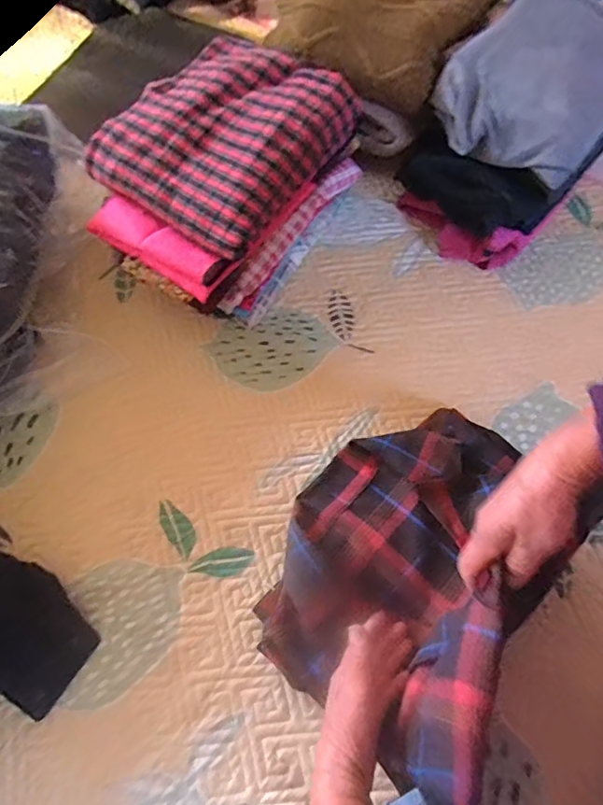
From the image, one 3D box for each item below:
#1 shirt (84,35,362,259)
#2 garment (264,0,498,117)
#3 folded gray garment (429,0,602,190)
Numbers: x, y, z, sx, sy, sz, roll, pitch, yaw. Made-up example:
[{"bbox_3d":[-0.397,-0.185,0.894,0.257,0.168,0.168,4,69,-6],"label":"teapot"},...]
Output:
[{"bbox_3d":[-0.083,-0.294,0.580,0.216,0.055,0.231,34,69,12],"label":"shirt"},{"bbox_3d":[0.107,-0.487,0.654,0.224,0.072,0.256,32,69,11],"label":"garment"},{"bbox_3d":[0.286,-0.382,0.613,0.175,0.064,0.254,35,69,13],"label":"folded gray garment"}]

